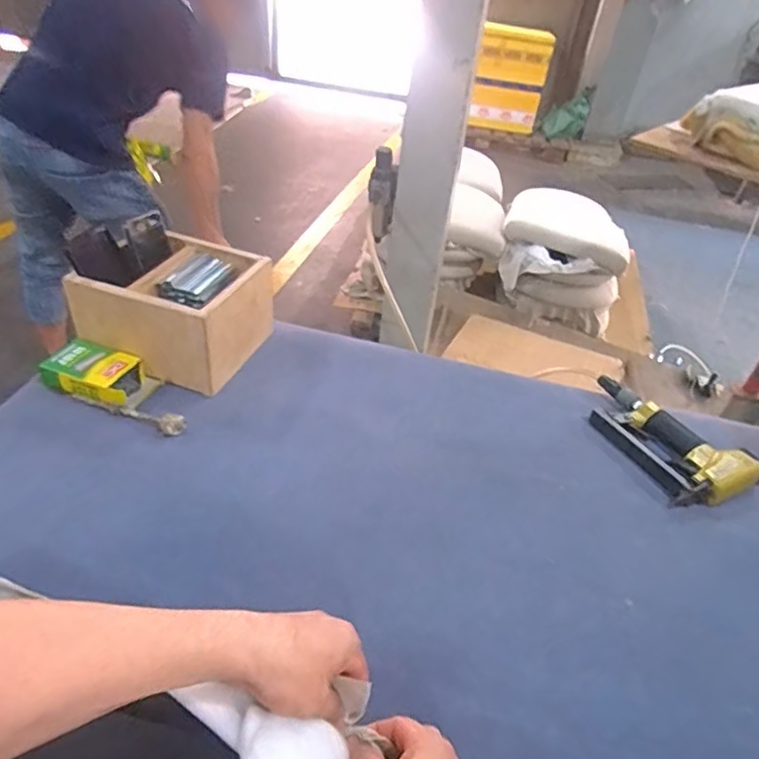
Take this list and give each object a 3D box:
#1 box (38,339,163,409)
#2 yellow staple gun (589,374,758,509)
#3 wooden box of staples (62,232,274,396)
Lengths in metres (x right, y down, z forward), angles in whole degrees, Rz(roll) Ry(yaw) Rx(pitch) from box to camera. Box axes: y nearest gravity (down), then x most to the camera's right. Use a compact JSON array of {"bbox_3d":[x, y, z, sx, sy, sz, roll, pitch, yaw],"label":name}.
[{"bbox_3d":[-0.390,-0.006,0.818,0.150,0.036,0.079,16,39,11],"label":"box"},{"bbox_3d":[0.398,0.074,0.840,0.139,0.038,0.246,-11,41,-21],"label":"yellow staple gun"},{"bbox_3d":[-0.297,-0.105,0.886,0.212,0.133,0.201,19,40,13],"label":"wooden box of staples"}]

